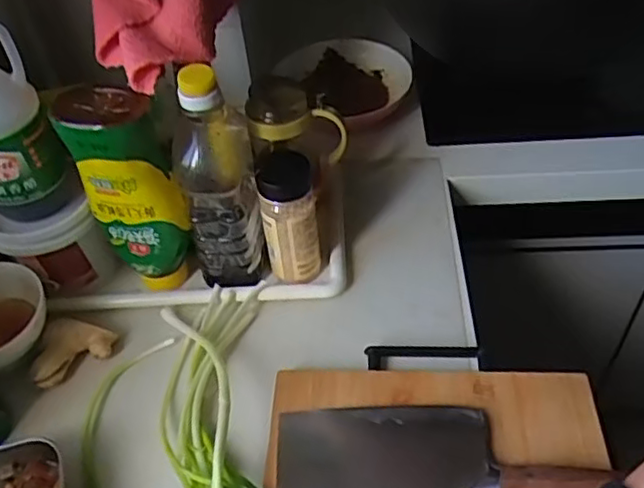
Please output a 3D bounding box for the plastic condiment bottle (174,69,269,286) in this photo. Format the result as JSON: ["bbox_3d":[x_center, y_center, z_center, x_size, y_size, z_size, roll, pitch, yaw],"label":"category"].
[{"bbox_3d":[-0.105,-0.057,0.663,0.076,0.257,0.064,-12,46,-6],"label":"plastic condiment bottle"}]

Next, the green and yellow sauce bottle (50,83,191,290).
[{"bbox_3d":[-0.190,-0.042,0.666,0.084,0.239,0.069,-20,47,-14],"label":"green and yellow sauce bottle"}]

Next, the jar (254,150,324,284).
[{"bbox_3d":[-0.034,-0.025,0.693,0.058,0.161,0.047,-9,46,-3],"label":"jar"}]

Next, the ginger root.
[{"bbox_3d":[-0.260,0.115,0.675,0.074,0.038,0.072,6,47,11],"label":"ginger root"}]

